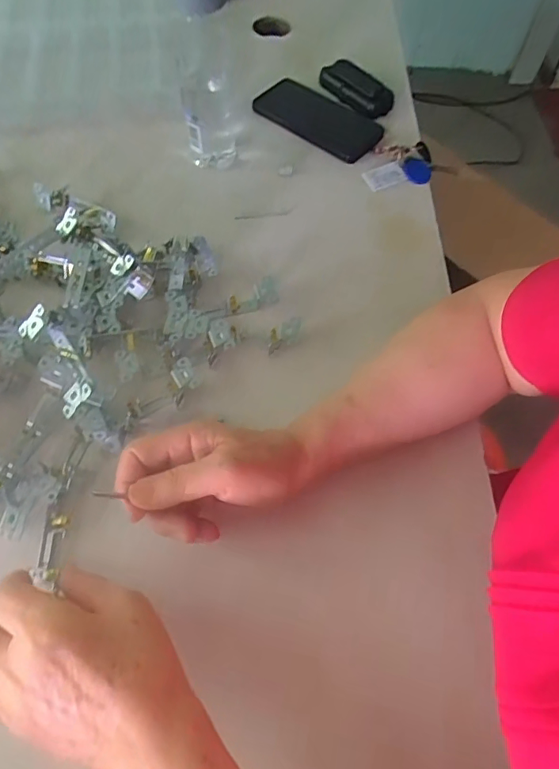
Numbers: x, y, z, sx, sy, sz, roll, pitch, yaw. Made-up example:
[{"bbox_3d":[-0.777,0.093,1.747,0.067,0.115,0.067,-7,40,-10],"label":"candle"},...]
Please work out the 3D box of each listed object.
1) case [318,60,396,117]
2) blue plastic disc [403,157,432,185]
[{"bbox_3d":[0.098,-0.386,0.625,0.102,0.023,0.051,40,70,16],"label":"case"},{"bbox_3d":[0.165,-0.256,0.574,0.036,0.007,0.035,1,62,-2],"label":"blue plastic disc"}]

